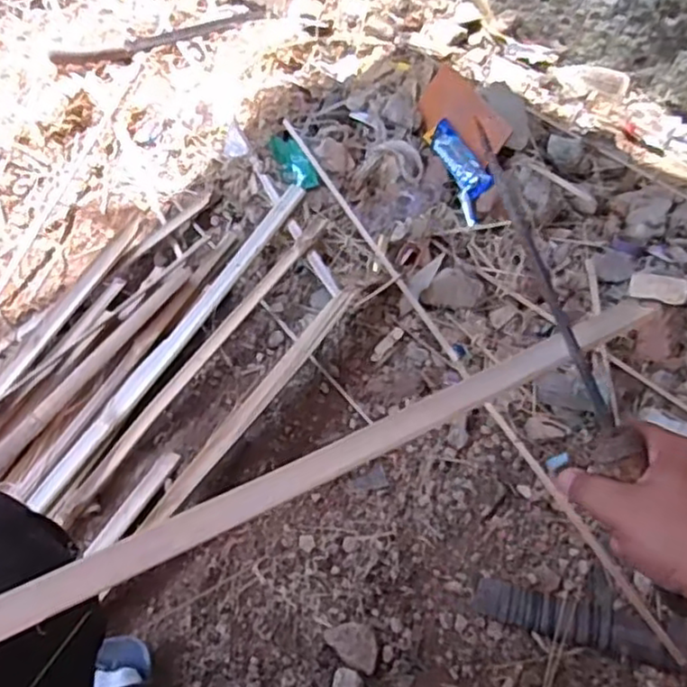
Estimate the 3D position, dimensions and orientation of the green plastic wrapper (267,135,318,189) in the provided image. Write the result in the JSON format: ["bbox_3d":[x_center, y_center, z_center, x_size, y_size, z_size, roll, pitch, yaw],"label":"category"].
[{"bbox_3d":[-0.081,-0.292,1.114,0.046,0.016,0.110,-22,64,-17],"label":"green plastic wrapper"}]

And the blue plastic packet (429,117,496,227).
[{"bbox_3d":[0.190,-0.281,1.098,0.059,0.020,0.202,-27,57,16],"label":"blue plastic packet"}]

